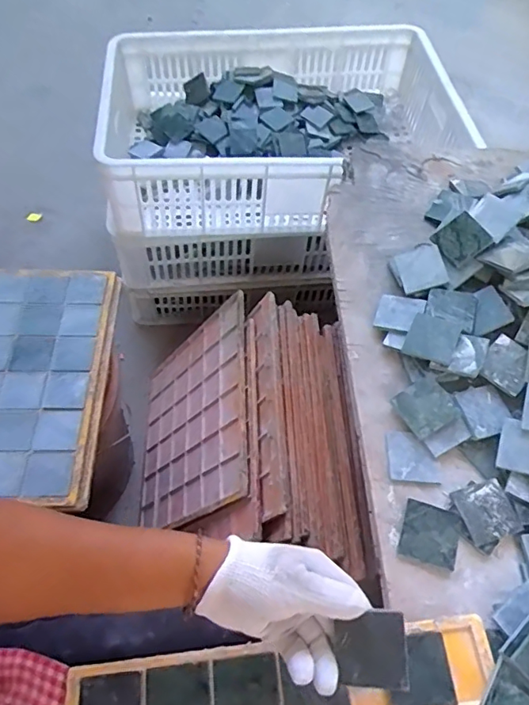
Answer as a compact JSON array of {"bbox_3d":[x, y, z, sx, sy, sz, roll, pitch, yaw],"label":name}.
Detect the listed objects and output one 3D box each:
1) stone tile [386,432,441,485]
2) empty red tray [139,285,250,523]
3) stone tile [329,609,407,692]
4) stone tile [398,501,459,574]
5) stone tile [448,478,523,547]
[{"bbox_3d":[0.141,0.099,0.493,0.045,0.005,0.049,3,59,-3],"label":"stone tile"},{"bbox_3d":[-0.122,0.110,0.856,0.012,0.318,0.318,17,56,-35],"label":"empty red tray"},{"bbox_3d":[0.074,0.206,0.359,0.048,0.006,0.047,-1,73,6],"label":"stone tile"},{"bbox_3d":[0.146,0.160,0.457,0.048,0.007,0.051,17,59,6],"label":"stone tile"},{"bbox_3d":[0.199,0.143,0.465,0.049,0.005,0.049,-14,61,-12],"label":"stone tile"}]

